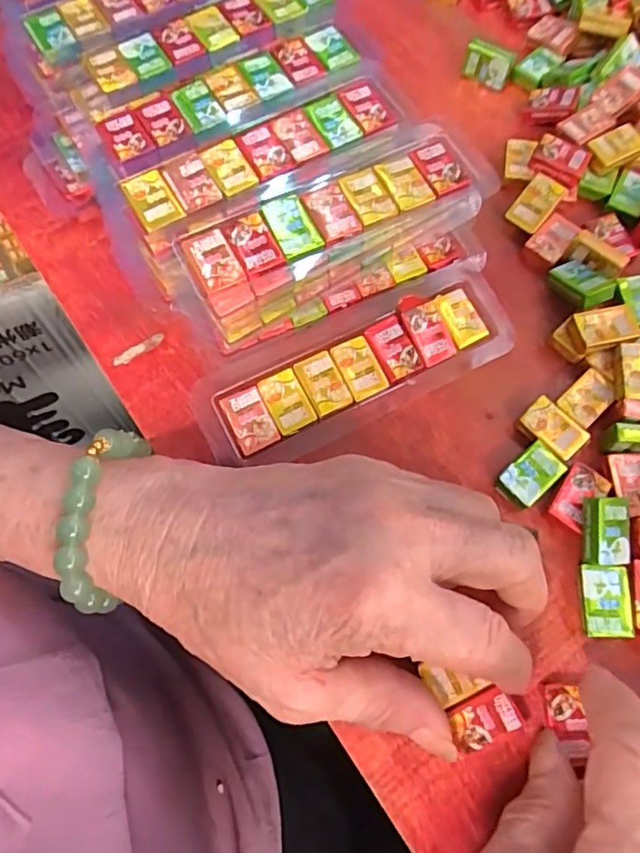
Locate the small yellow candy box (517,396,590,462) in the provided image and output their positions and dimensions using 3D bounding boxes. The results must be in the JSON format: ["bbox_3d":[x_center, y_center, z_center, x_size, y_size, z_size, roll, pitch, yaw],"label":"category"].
[{"bbox_3d":[0.096,0.001,0.234,0.018,0.004,0.025,-41,75,-13],"label":"small yellow candy box"}]

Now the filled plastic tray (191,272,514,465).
[{"bbox_3d":[0.018,-0.024,0.242,0.141,0.010,0.045,-22,72,-7],"label":"filled plastic tray"}]

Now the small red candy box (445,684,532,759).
[{"bbox_3d":[0.059,0.102,0.201,0.029,0.011,0.018,-20,71,-7],"label":"small red candy box"}]

